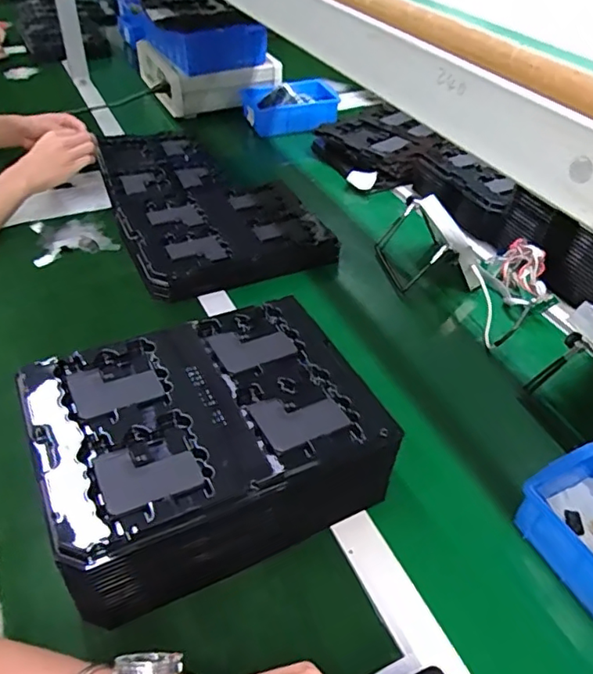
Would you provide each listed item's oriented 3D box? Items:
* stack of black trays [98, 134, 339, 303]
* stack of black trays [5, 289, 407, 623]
[{"bbox_3d":[-0.182,-0.261,0.997,0.294,0.044,0.539,-17,46,-20],"label":"stack of black trays"},{"bbox_3d":[-0.083,0.099,0.543,0.284,0.118,0.208,-18,47,-21],"label":"stack of black trays"}]

